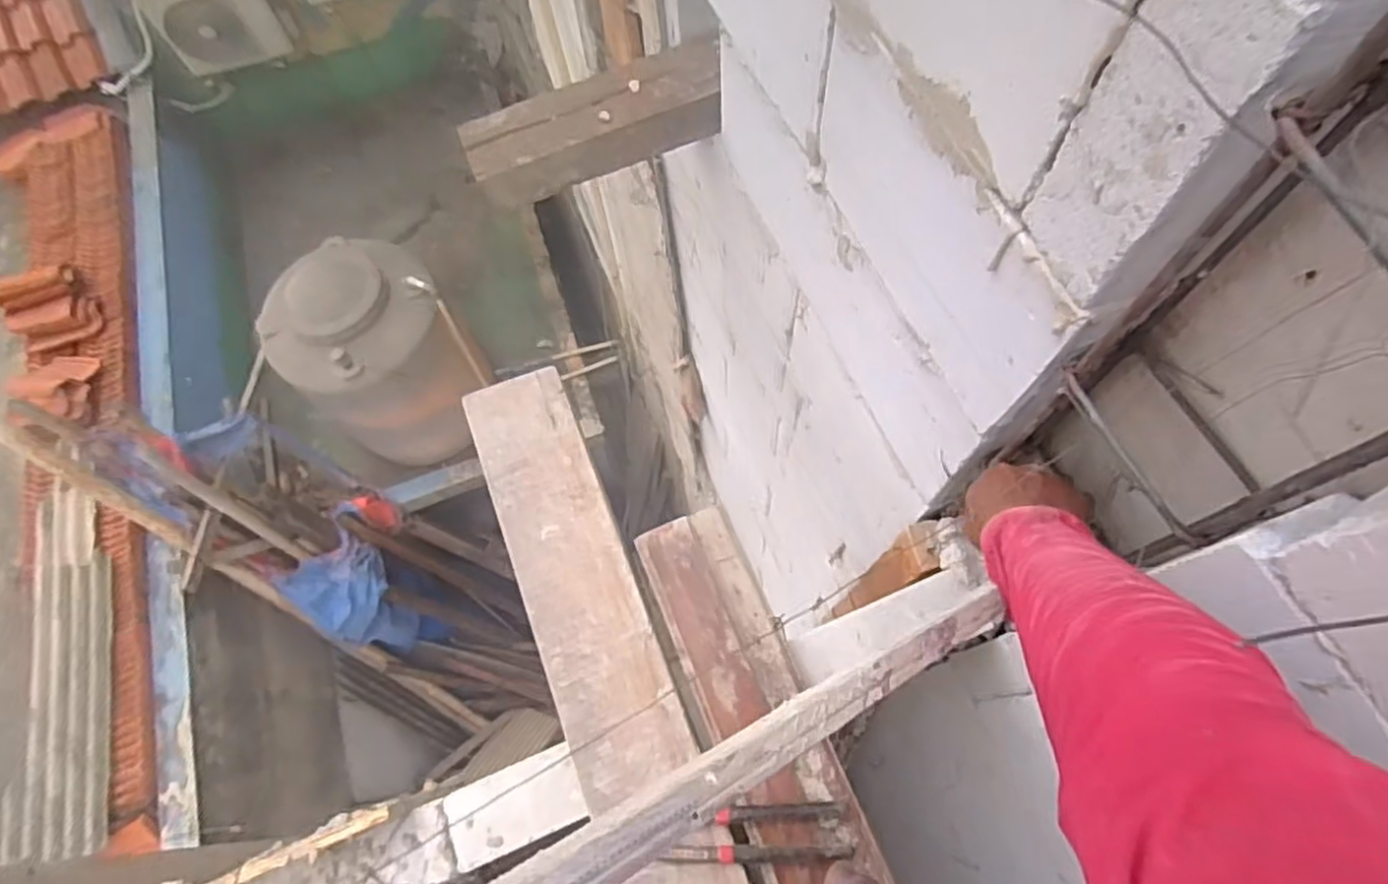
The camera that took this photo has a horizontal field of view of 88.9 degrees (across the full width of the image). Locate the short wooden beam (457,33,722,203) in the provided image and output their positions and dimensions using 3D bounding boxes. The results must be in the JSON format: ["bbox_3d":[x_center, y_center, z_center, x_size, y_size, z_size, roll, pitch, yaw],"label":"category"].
[{"bbox_3d":[-0.128,-0.443,1.007,0.379,0.098,0.136,-19,68,-5],"label":"short wooden beam"}]

